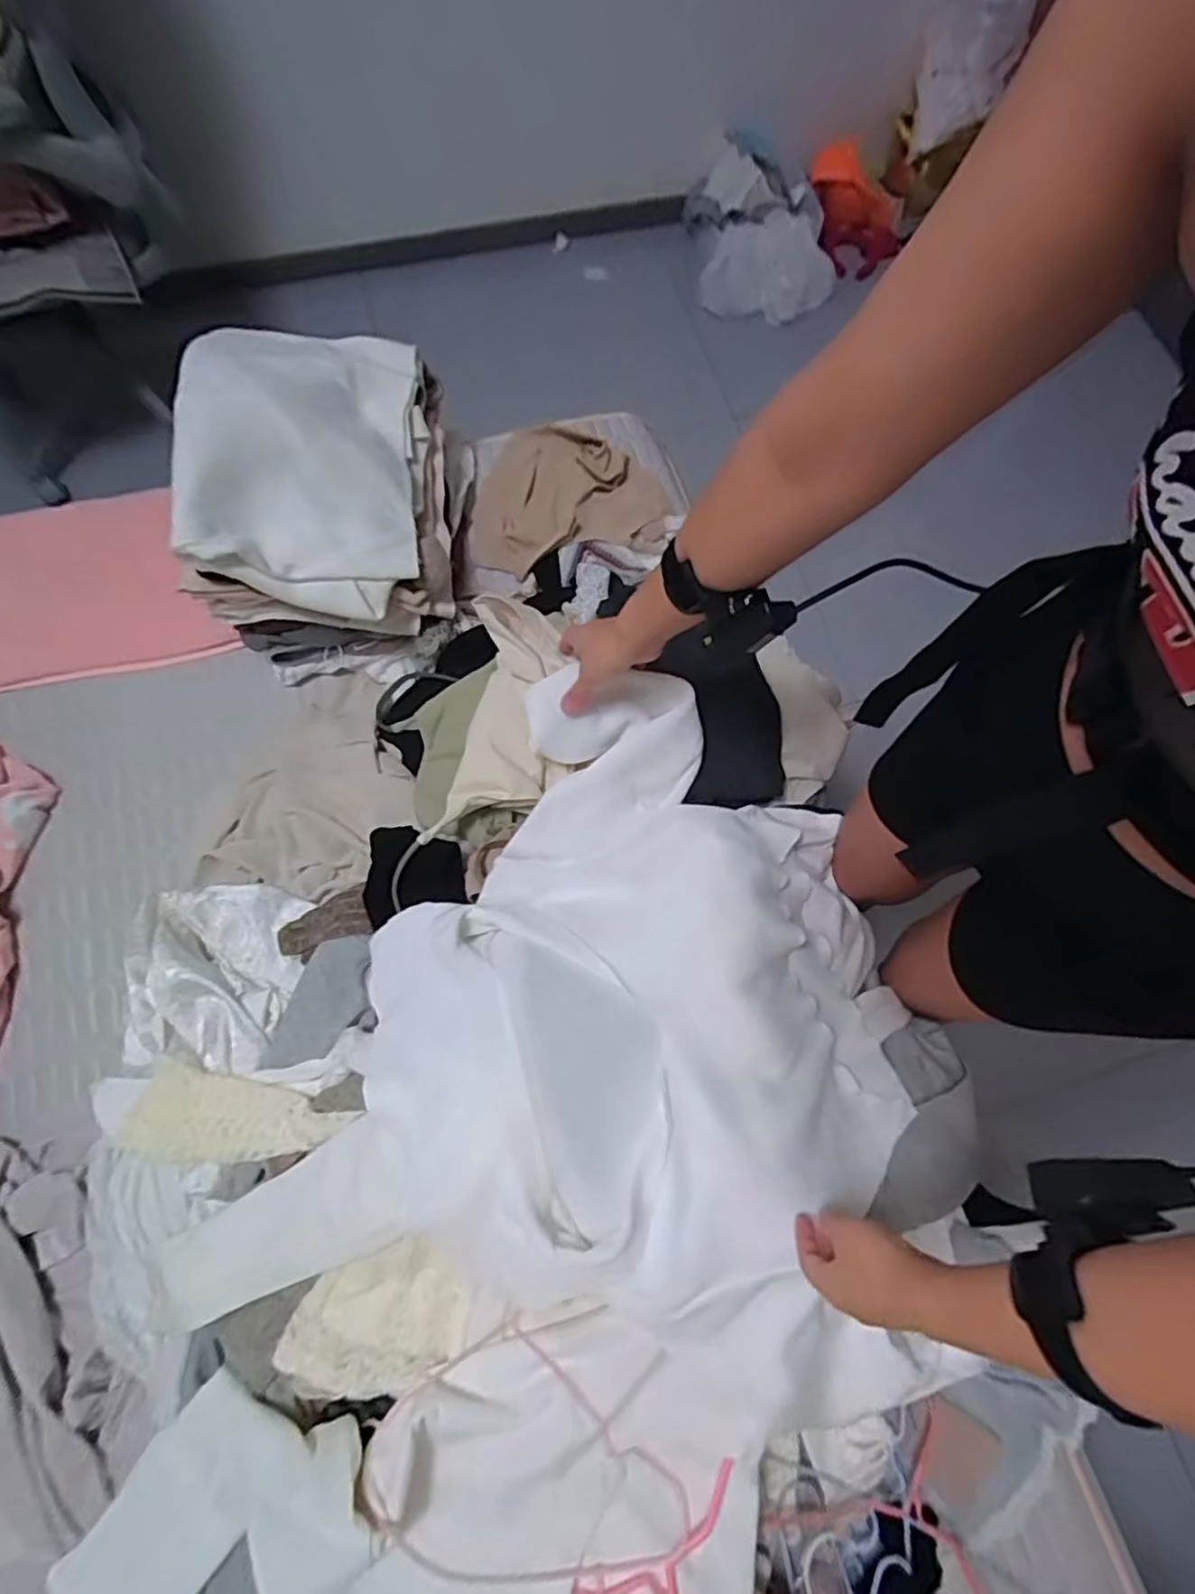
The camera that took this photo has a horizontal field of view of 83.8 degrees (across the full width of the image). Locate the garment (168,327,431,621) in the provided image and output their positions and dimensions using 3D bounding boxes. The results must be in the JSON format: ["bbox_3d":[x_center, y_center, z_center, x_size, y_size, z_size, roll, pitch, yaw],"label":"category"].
[{"bbox_3d":[-0.320,-0.393,0.746,0.247,0.056,0.350,12,72,-31],"label":"garment"}]

